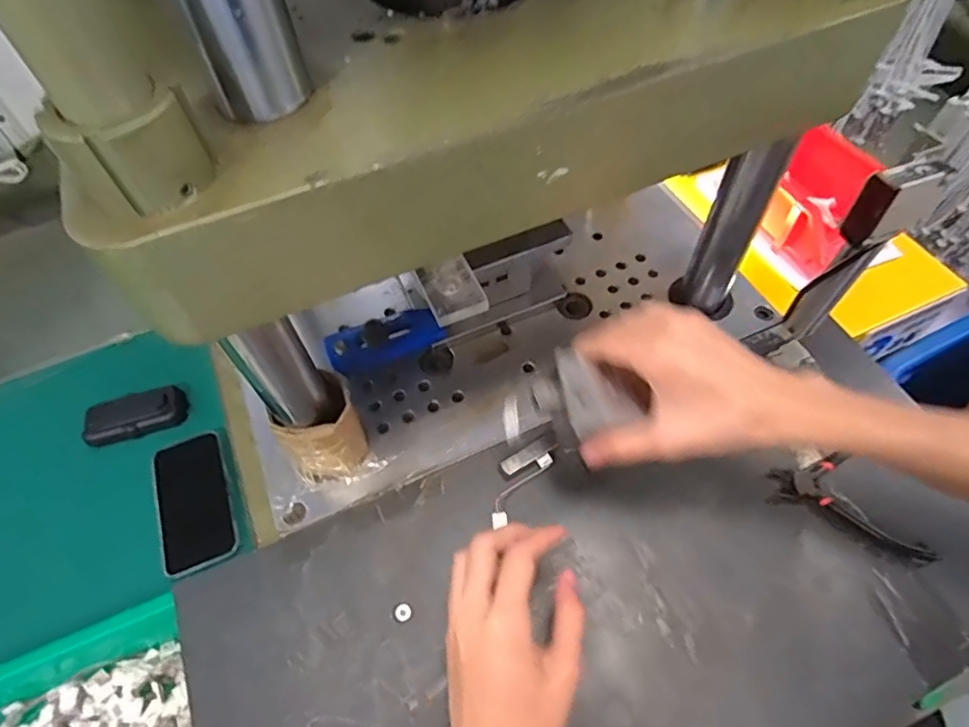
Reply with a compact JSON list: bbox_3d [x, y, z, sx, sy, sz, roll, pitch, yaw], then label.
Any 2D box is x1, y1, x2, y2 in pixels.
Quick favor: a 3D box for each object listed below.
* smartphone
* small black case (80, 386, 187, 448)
[{"bbox_3d":[-0.300,0.141,0.585,0.077,0.008,0.141,-20,59,-9],"label":"smartphone"},{"bbox_3d":[-0.399,0.059,0.648,0.101,0.026,0.052,-15,58,-6],"label":"small black case"}]

